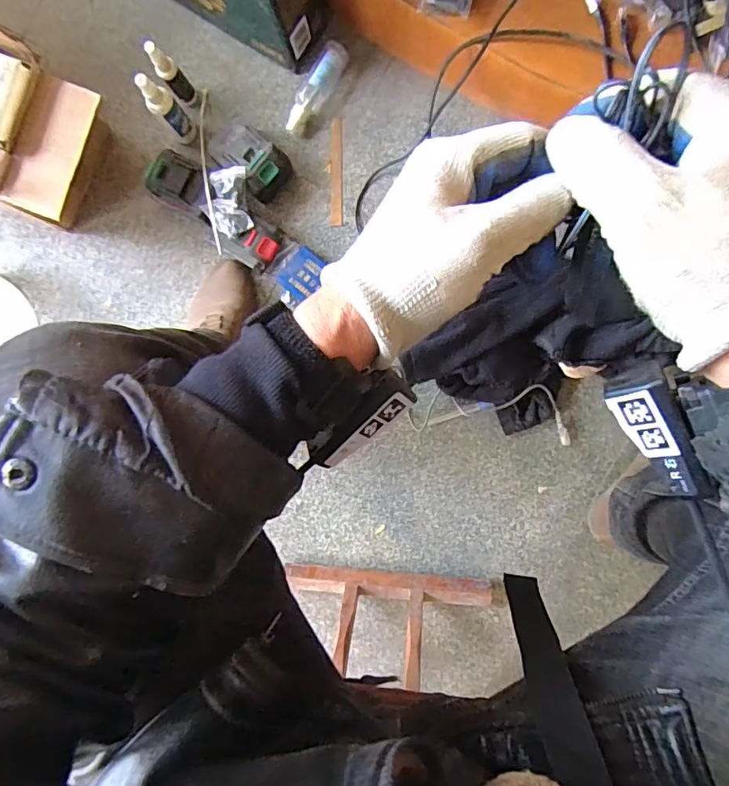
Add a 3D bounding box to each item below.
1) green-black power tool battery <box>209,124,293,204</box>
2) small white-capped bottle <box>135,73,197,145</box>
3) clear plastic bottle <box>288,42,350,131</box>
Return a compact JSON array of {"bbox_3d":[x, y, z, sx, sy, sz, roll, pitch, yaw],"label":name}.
[{"bbox_3d":[-0.166,-0.341,0.736,0.108,0.063,0.075,43,92,5],"label":"green-black power tool battery"},{"bbox_3d":[-0.277,-0.398,0.708,0.037,0.125,0.036,0,88,5],"label":"small white-capped bottle"},{"bbox_3d":[-0.073,-0.449,0.744,0.040,0.034,0.141,34,91,5],"label":"clear plastic bottle"}]

